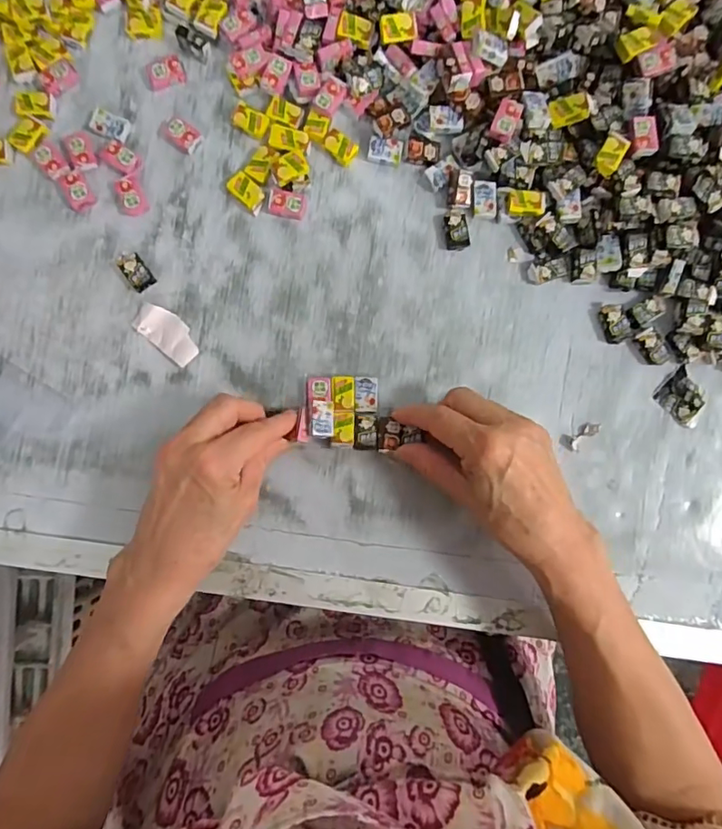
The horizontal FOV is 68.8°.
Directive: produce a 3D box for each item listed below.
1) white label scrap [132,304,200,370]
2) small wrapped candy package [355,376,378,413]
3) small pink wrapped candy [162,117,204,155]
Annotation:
[{"bbox_3d":[-0.143,-0.060,0.392,0.051,0.004,0.026,40,88,1],"label":"white label scrap"},{"bbox_3d":[0.004,-0.015,0.391,0.017,0.008,0.026,0,88,-1],"label":"small wrapped candy package"},{"bbox_3d":[-0.136,-0.212,0.399,0.029,0.008,0.019,37,88,0],"label":"small pink wrapped candy"}]

